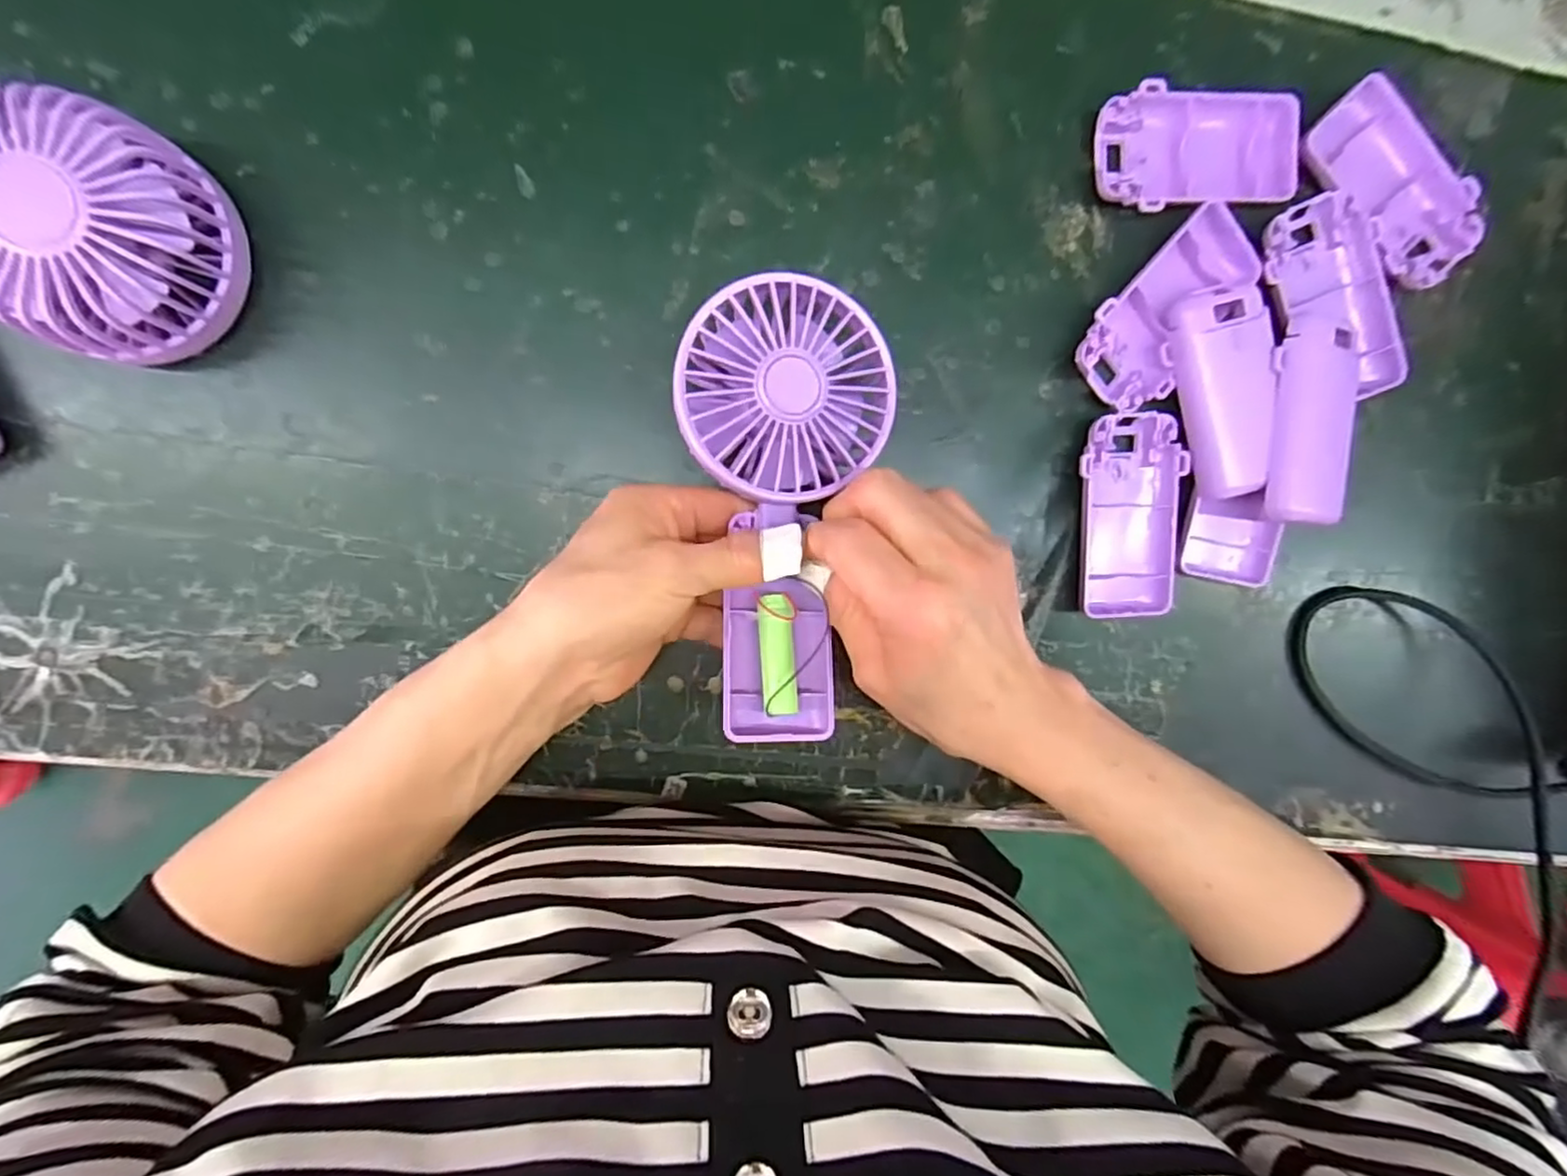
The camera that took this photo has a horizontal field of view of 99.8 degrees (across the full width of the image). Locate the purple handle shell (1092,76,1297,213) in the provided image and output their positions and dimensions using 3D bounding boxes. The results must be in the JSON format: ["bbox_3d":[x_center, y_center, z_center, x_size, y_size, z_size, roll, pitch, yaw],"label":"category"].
[{"bbox_3d":[0.183,-0.194,0.294,0.095,0.016,0.048,-4,97,-5],"label":"purple handle shell"}]

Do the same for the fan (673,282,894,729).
[{"bbox_3d":[0.000,-0.030,0.263,0.080,0.027,0.176,1,97,-6],"label":"fan"}]

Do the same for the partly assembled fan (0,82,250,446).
[{"bbox_3d":[-0.294,-0.114,0.243,0.169,0.049,0.094,-24,98,-2],"label":"partly assembled fan"}]

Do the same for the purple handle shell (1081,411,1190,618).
[{"bbox_3d":[0.163,-0.034,0.314,0.048,0.015,0.093,-1,97,-6],"label":"purple handle shell"}]

